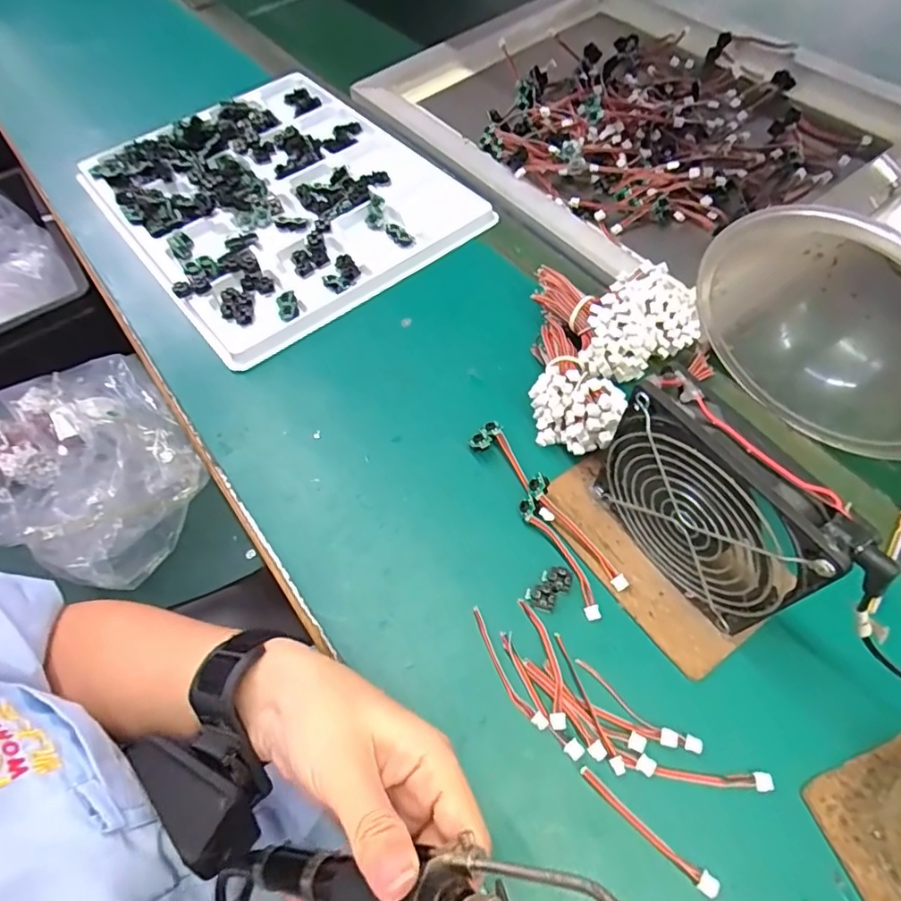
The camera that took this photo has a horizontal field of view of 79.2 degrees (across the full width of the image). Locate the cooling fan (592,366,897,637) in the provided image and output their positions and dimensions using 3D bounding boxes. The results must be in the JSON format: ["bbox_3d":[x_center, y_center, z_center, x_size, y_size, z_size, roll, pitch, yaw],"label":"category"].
[{"bbox_3d":[0.138,0.036,0.293,0.035,0.125,0.131,-36,64,-17],"label":"cooling fan"}]

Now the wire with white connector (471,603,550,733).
[{"bbox_3d":[0.031,0.126,0.316,0.010,0.005,0.074,-28,62,-13],"label":"wire with white connector"}]

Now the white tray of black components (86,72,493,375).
[{"bbox_3d":[-0.173,-0.258,0.532,0.279,0.027,0.334,-36,64,-17],"label":"white tray of black components"}]

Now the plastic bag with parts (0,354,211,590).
[{"bbox_3d":[-0.457,-0.006,0.657,0.318,0.120,0.226,39,69,23],"label":"plastic bag with parts"}]

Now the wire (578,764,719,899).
[{"bbox_3d":[0.098,0.191,0.274,0.076,0.004,0.009,34,67,21],"label":"wire"}]

